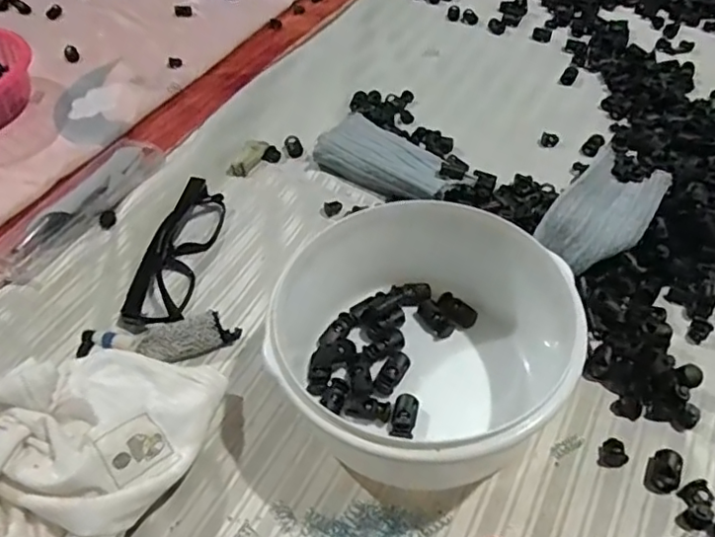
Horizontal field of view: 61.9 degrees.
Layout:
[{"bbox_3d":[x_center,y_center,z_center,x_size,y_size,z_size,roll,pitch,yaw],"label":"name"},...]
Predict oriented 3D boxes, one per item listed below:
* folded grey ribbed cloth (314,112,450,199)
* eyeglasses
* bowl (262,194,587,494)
[{"bbox_3d":[0.024,-0.087,0.489,0.119,0.033,0.047,30,57,28],"label":"folded grey ribbed cloth"},{"bbox_3d":[-0.129,-0.017,0.441,0.035,0.023,0.132,4,49,9],"label":"eyeglasses"},{"bbox_3d":[0.039,0.038,0.344,0.151,0.077,0.151,-3,48,3],"label":"bowl"}]

